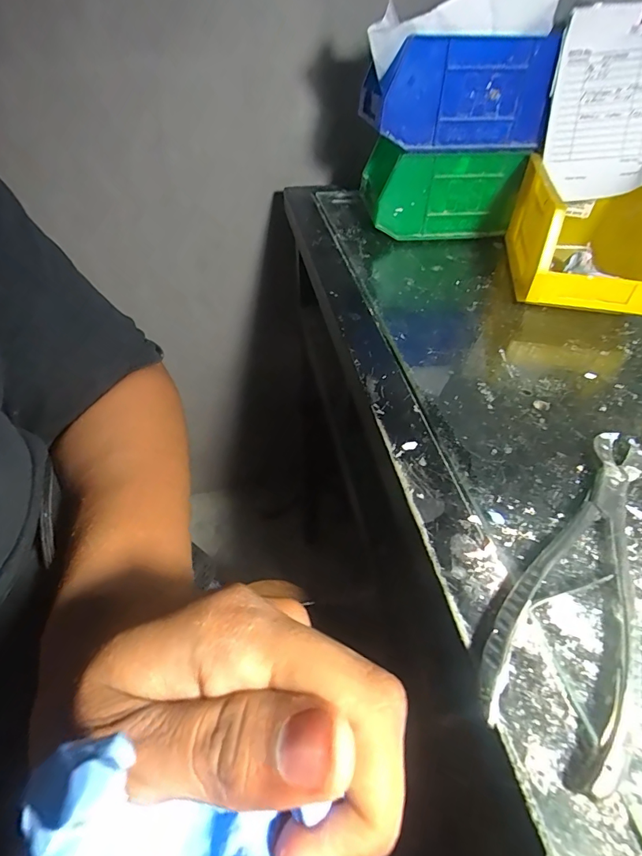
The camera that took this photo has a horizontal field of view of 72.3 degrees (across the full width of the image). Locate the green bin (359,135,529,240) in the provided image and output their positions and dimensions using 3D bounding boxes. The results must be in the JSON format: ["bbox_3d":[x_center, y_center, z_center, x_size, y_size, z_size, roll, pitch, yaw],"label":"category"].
[{"bbox_3d":[0.126,-0.267,0.491,0.161,0.089,0.083,-5,46,-5],"label":"green bin"}]

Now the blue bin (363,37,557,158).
[{"bbox_3d":[0.128,-0.323,0.423,0.161,0.081,0.092,-9,47,-9],"label":"blue bin"}]

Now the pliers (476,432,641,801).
[{"bbox_3d":[0.135,0.067,0.221,0.056,0.012,0.189,28,52,24],"label":"pliers"}]

